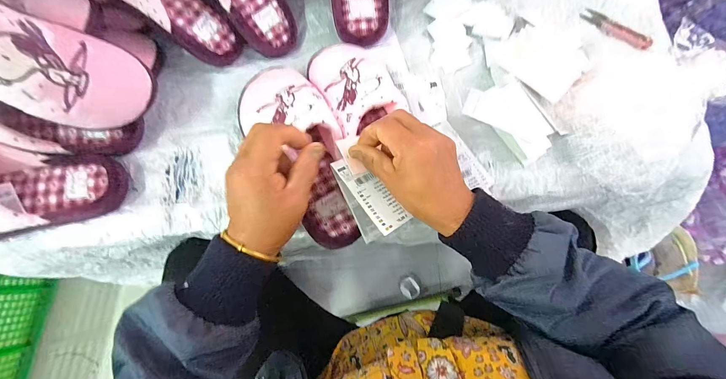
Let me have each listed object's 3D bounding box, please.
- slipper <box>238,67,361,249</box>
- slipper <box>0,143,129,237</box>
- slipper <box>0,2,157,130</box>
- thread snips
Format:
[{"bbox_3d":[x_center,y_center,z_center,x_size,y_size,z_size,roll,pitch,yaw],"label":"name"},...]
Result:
[{"bbox_3d":[-0.074,-0.047,0.366,0.104,0.053,0.244,-24,79,-7],"label":"slipper"},{"bbox_3d":[-0.394,0.002,0.350,0.226,0.057,0.095,-7,75,-17],"label":"slipper"},{"bbox_3d":[-0.343,-0.137,0.295,0.245,0.087,0.091,22,74,-25],"label":"slipper"},{"bbox_3d":[0.374,-0.239,0.472,0.026,0.006,0.103,-38,67,-10],"label":"thread snips"}]

